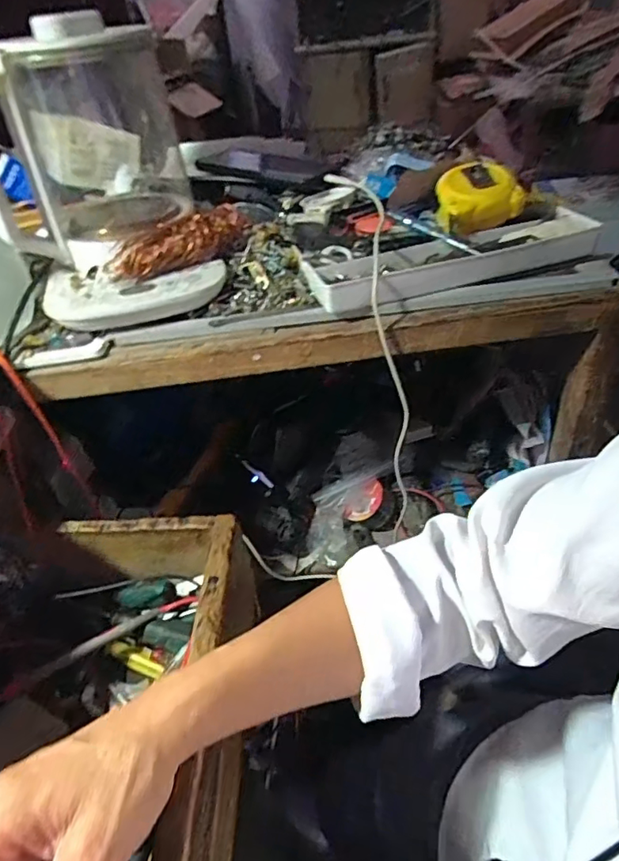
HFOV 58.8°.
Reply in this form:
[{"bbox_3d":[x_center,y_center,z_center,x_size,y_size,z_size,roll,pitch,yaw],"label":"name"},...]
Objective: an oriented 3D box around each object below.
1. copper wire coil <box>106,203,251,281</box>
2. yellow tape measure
[{"bbox_3d":[-0.119,-0.185,0.534,0.159,0.041,0.051,-36,49,-28],"label":"copper wire coil"},{"bbox_3d":[0.164,-0.228,0.534,0.072,0.047,0.058,-11,41,-4],"label":"yellow tape measure"}]

